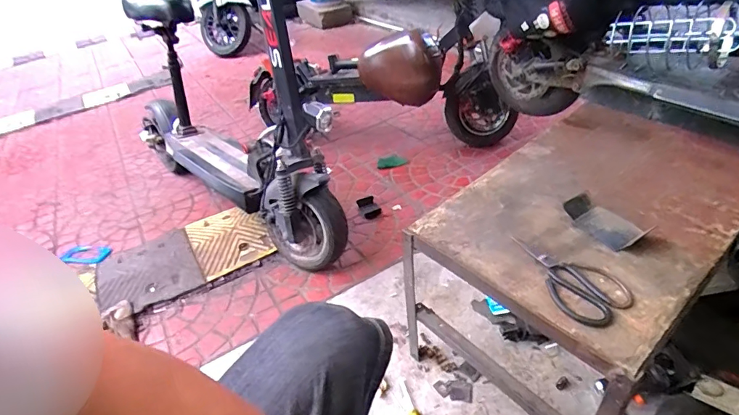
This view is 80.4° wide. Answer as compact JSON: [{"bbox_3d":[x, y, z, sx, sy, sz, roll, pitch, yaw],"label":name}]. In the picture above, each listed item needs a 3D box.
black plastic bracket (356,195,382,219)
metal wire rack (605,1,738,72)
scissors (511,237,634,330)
[{"bbox_3d":[0.000,0.002,1.308,0.057,0.016,0.097,-18,43,-14],"label":"black plastic bracket"},{"bbox_3d":[0.533,-0.300,0.774,0.189,0.088,0.070,29,52,32],"label":"metal wire rack"},{"bbox_3d":[0.268,0.086,0.573,0.092,0.017,0.161,-14,42,-9],"label":"scissors"}]

